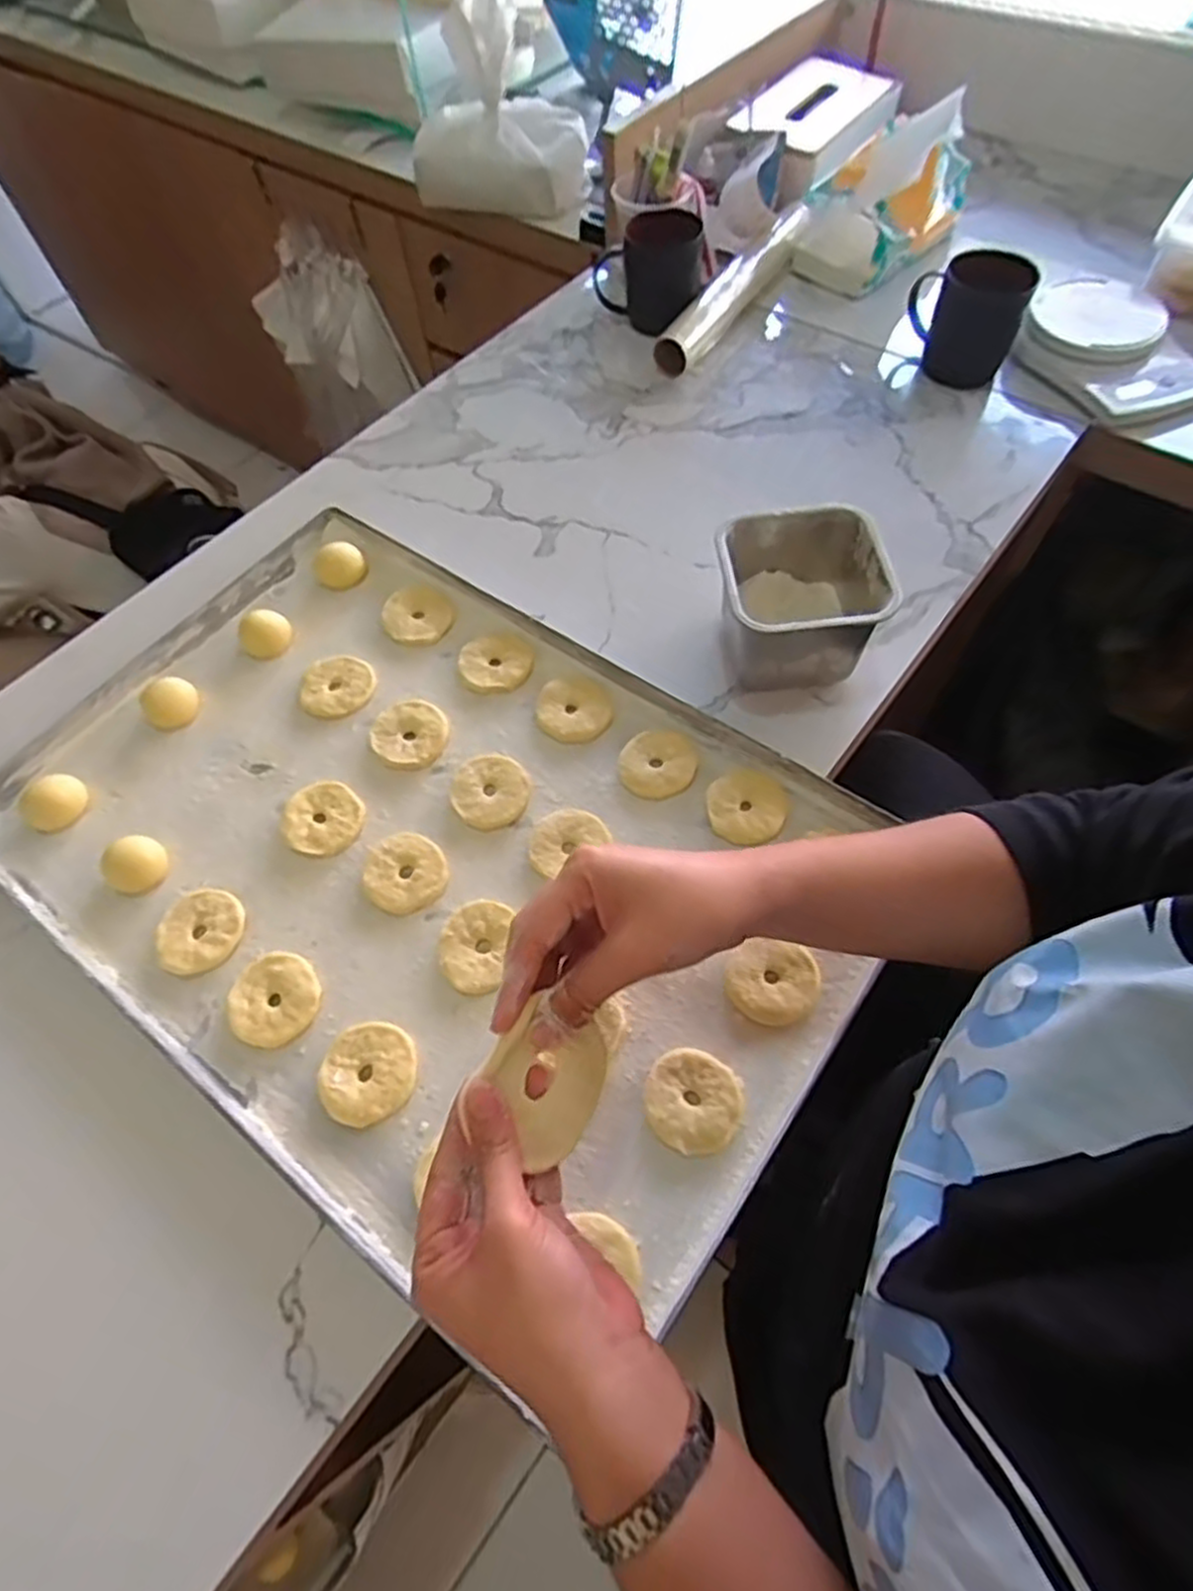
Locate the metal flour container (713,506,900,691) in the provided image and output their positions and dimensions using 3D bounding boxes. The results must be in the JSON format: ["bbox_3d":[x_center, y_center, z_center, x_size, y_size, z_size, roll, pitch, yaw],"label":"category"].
[{"bbox_3d":[0.157,-0.146,0.590,0.120,0.094,0.116,-1,62,3],"label":"metal flour container"}]

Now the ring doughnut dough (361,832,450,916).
[{"bbox_3d":[-0.138,0.056,0.543,0.057,0.010,0.061,-37,65,-16],"label":"ring doughnut dough"}]

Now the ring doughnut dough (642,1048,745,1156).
[{"bbox_3d":[0.058,0.186,0.459,0.057,0.011,0.056,-2,61,3],"label":"ring doughnut dough"}]

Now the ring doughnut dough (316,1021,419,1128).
[{"bbox_3d":[-0.144,0.175,0.477,0.060,0.012,0.058,-35,64,-15],"label":"ring doughnut dough"}]

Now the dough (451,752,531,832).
[{"bbox_3d":[-0.080,-0.003,0.571,0.057,0.011,0.062,-2,61,3],"label":"dough"}]

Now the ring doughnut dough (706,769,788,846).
[{"bbox_3d":[0.111,0.008,0.551,0.058,0.010,0.057,-22,62,-9],"label":"ring doughnut dough"}]

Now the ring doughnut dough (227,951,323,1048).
[{"bbox_3d":[-0.214,0.136,0.502,0.059,0.009,0.059,0,62,0],"label":"ring doughnut dough"}]

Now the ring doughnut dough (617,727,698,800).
[{"bbox_3d":[0.048,-0.026,0.575,0.056,0.011,0.062,21,64,15],"label":"ring doughnut dough"}]

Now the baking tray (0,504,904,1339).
[{"bbox_3d":[-0.127,0.031,0.550,0.610,0.029,0.410,33,68,20],"label":"baking tray"}]

